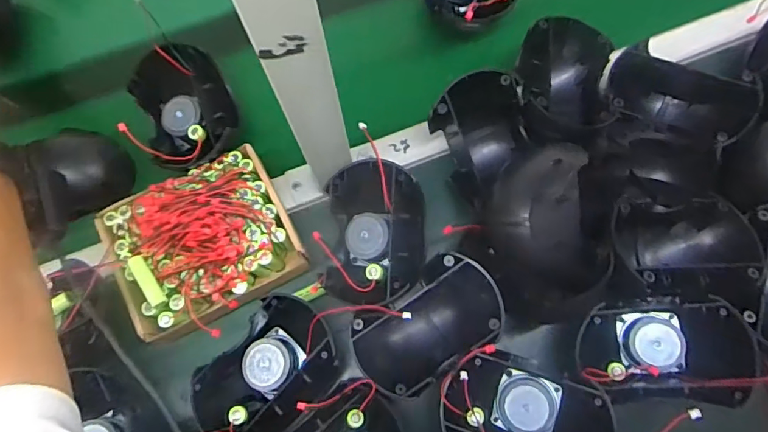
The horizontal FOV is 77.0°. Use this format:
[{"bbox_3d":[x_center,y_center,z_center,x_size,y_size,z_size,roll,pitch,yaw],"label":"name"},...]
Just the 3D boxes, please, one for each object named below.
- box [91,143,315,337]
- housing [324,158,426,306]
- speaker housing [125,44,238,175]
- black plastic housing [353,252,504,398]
[{"bbox_3d":[-0.171,0.030,0.466,0.164,0.066,0.151,-27,76,-7],"label":"box"},{"bbox_3d":[-0.007,0.015,0.450,0.089,0.058,0.129,-2,75,0],"label":"housing"},{"bbox_3d":[-0.203,-0.109,0.501,0.091,0.063,0.131,-27,76,-7],"label":"speaker housing"},{"bbox_3d":[0.038,0.099,0.438,0.133,0.071,0.084,-35,77,-9],"label":"black plastic housing"}]

